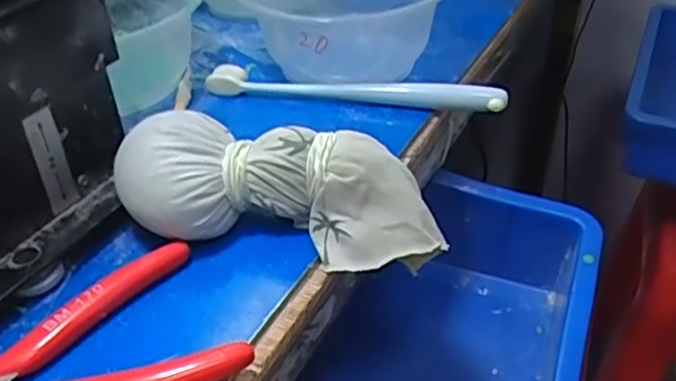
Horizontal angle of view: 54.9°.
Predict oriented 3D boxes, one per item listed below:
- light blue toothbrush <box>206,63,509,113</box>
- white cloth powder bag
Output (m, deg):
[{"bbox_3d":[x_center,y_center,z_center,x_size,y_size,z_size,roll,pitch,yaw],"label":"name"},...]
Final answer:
[{"bbox_3d":[0.008,-0.059,0.394,0.180,0.021,0.017,9,39,13],"label":"light blue toothbrush"},{"bbox_3d":[-0.024,-0.002,0.297,0.146,0.044,0.045,11,38,-6],"label":"white cloth powder bag"}]

